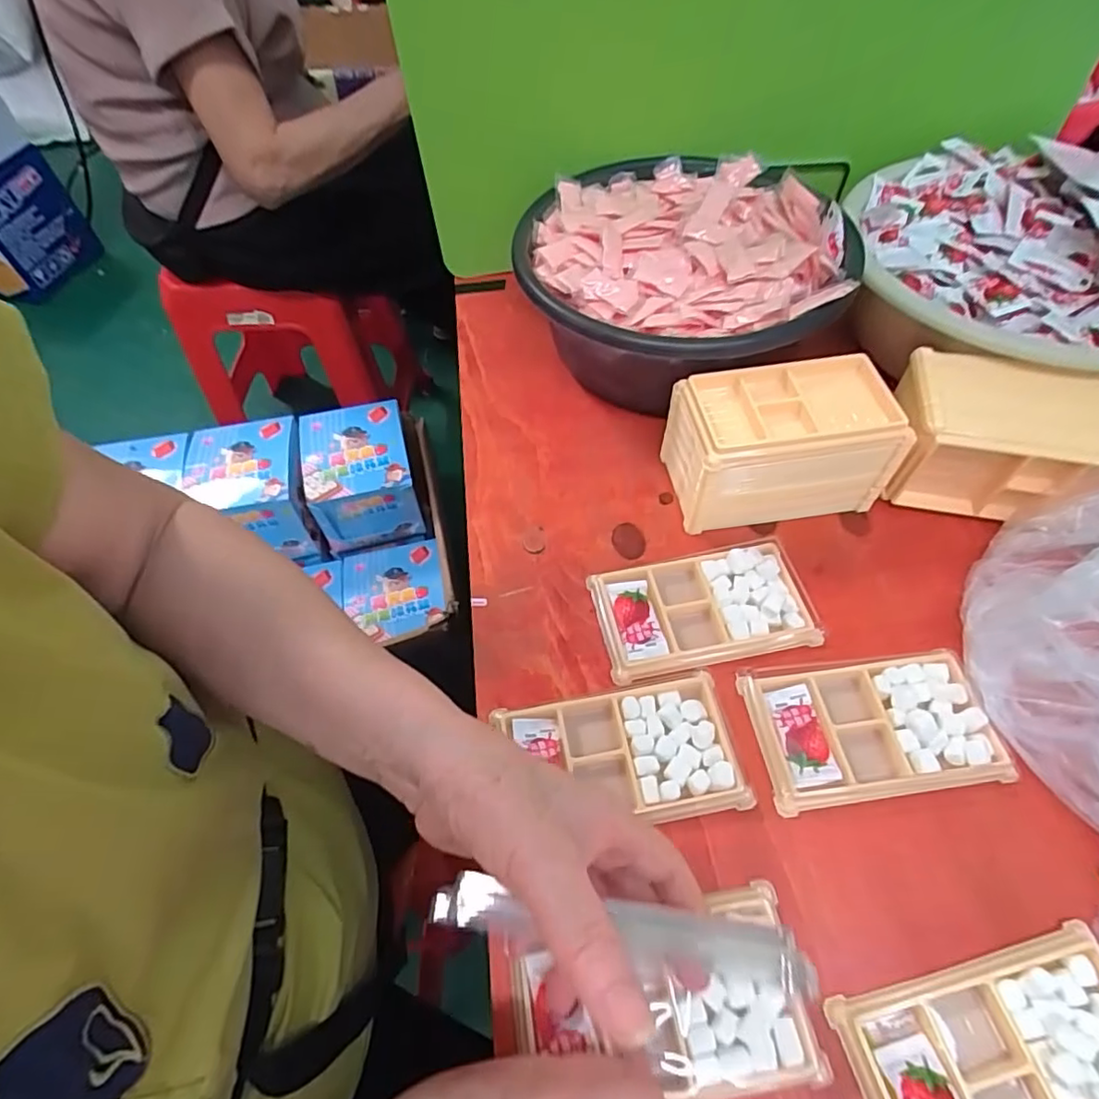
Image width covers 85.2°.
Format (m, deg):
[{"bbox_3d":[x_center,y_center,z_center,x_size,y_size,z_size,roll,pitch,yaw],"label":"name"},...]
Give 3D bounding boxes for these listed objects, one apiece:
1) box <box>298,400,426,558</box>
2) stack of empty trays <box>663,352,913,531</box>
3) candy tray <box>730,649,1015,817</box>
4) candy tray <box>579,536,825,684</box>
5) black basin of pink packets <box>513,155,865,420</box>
[{"bbox_3d":[-0.275,-0.105,0.901,0.143,0.151,0.157,-14,57,-7],"label":"box"},{"bbox_3d":[0.167,-0.075,0.423,0.149,0.079,0.077,-6,57,-2],"label":"stack of empty trays"},{"bbox_3d":[0.189,0.104,0.352,0.133,0.017,0.079,-6,57,-2],"label":"candy tray"},{"bbox_3d":[0.101,0.037,0.395,0.136,0.012,0.077,-11,57,-6],"label":"candy tray"},{"bbox_3d":[0.107,-0.215,0.507,0.240,0.106,0.242,-1,57,1],"label":"black basin of pink packets"}]

